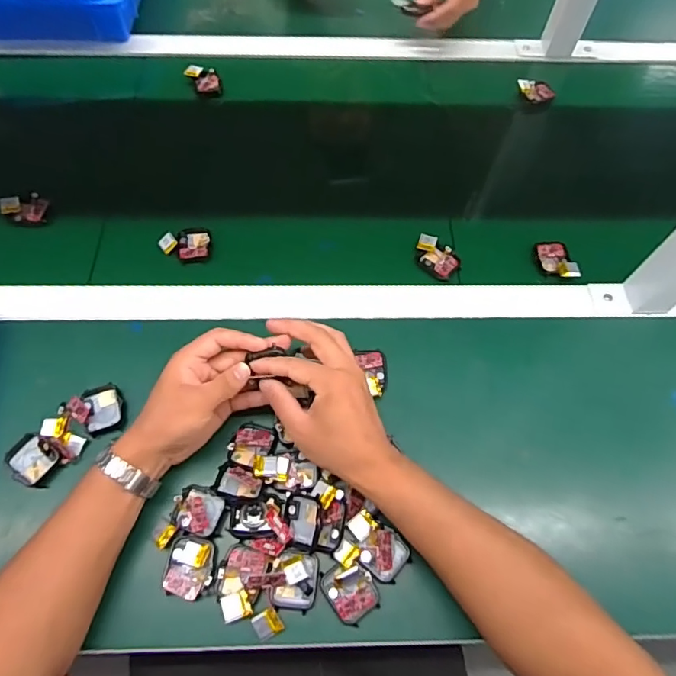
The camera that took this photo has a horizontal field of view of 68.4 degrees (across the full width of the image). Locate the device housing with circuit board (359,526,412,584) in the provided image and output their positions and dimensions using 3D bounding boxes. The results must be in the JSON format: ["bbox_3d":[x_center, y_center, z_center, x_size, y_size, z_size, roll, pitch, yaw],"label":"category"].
[{"bbox_3d":[0.041,0.184,0.423,0.038,0.009,0.039,39,69,16],"label":"device housing with circuit board"}]

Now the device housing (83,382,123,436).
[{"bbox_3d":[-0.224,0.068,0.478,0.033,0.011,0.045,-14,65,-8],"label":"device housing"}]

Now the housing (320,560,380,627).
[{"bbox_3d":[0.011,0.208,0.410,0.038,0.016,0.045,-31,68,-16],"label":"housing"}]

